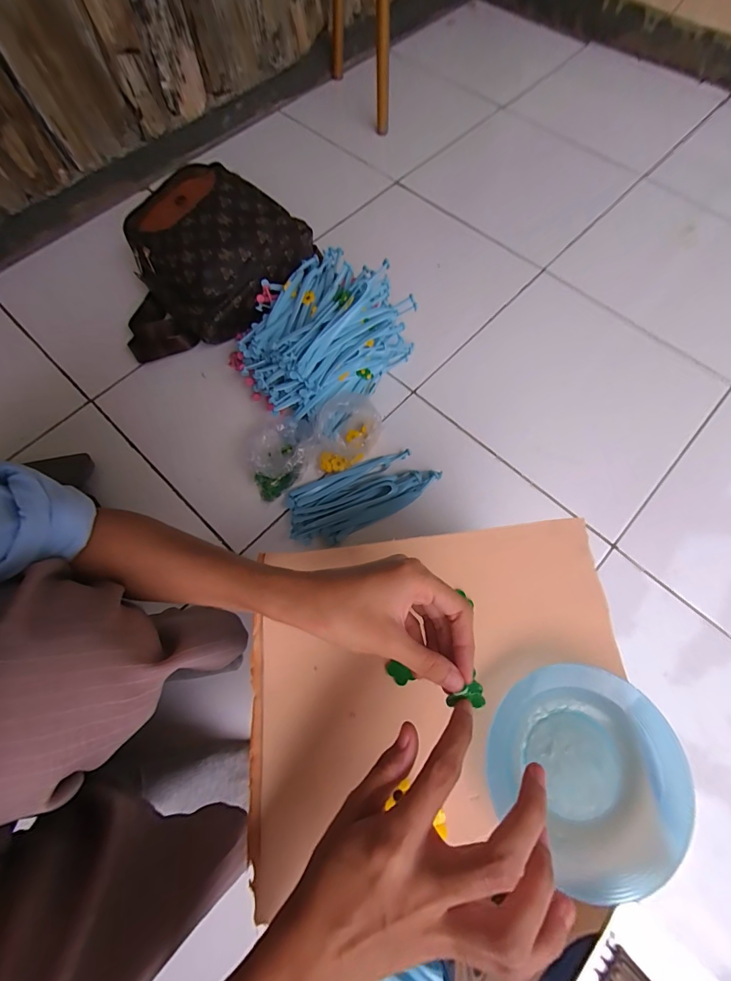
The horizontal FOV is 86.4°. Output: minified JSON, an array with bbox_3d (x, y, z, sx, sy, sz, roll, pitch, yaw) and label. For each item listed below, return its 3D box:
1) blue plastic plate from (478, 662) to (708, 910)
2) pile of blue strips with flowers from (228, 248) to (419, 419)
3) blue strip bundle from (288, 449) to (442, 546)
[{"bbox_3d":[0.149,0.192,0.269,0.124,0.031,0.126,0,69,0],"label":"blue plastic plate"},{"bbox_3d":[-0.087,-0.258,0.636,0.257,0.153,0.236,0,69,0],"label":"pile of blue strips with flowers"},{"bbox_3d":[-0.006,0.005,0.595,0.228,0.027,0.102,-22,71,-8],"label":"blue strip bundle"}]

